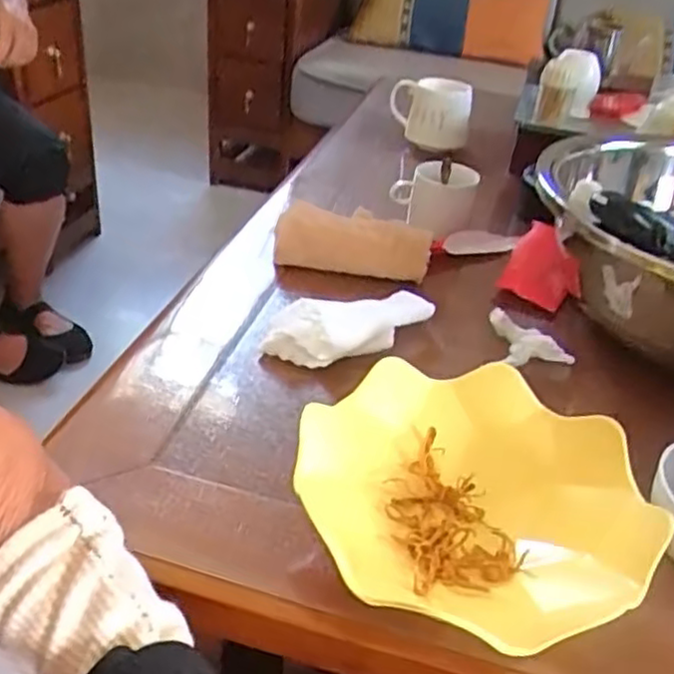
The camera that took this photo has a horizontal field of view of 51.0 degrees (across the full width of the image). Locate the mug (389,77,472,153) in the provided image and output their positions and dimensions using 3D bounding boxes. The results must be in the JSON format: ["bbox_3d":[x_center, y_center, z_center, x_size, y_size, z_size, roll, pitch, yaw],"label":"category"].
[{"bbox_3d":[0.138,-0.332,1.055,0.116,0.088,0.107,9,35,5],"label":"mug"}]

